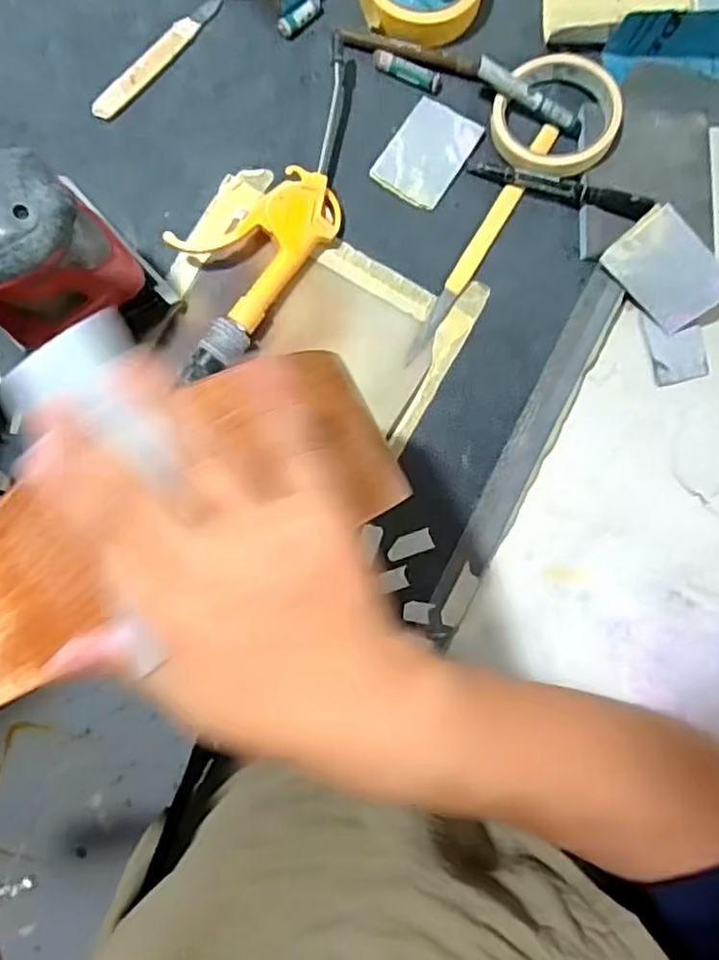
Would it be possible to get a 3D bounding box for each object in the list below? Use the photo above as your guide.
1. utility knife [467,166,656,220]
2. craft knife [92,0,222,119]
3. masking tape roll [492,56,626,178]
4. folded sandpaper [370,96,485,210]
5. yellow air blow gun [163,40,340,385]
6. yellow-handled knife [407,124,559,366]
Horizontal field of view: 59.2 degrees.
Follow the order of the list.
[{"bbox_3d":[0.150,-0.216,0.472,0.131,0.015,0.015,21,86,14],"label":"utility knife"},{"bbox_3d":[-0.150,-0.320,0.476,0.016,0.007,0.129,43,86,0],"label":"craft knife"},{"bbox_3d":[0.149,-0.272,0.479,0.089,0.028,0.090,0,87,-3],"label":"masking tape roll"},{"bbox_3d":[0.052,-0.248,0.482,0.055,0.004,0.076,34,90,0],"label":"folded sandpaper"},{"bbox_3d":[-0.066,-0.192,0.465,0.085,0.027,0.256,36,86,0],"label":"yellow air blow gun"},{"bbox_3d":[0.094,-0.182,0.485,0.016,0.006,0.211,32,86,-1],"label":"yellow-handled knife"}]

